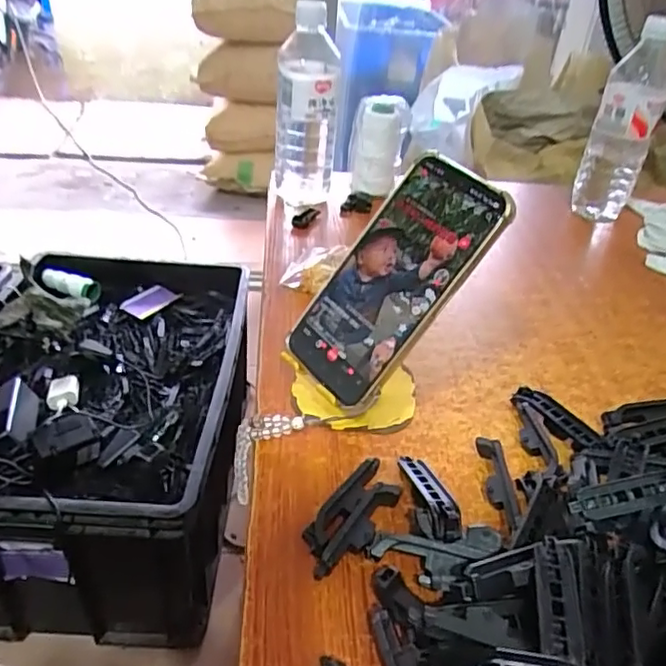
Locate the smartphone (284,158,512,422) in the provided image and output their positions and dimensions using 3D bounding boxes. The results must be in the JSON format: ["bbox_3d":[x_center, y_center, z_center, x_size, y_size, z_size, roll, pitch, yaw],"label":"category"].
[{"bbox_3d":[0.039,-0.034,0.394,0.081,0.168,0.009,44,11,33],"label":"smartphone"}]

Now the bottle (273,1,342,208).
[{"bbox_3d":[-0.030,-0.248,0.676,0.070,0.204,0.066,4,36,-2],"label":"bottle"}]

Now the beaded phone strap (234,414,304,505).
[{"bbox_3d":[-0.055,0.086,0.416,0.030,0.085,0.023,11,28,-33],"label":"beaded phone strap"}]

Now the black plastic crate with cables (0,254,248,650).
[{"bbox_3d":[-0.376,0.147,0.982,0.419,0.299,0.571,3,36,-2],"label":"black plastic crate with cables"}]

